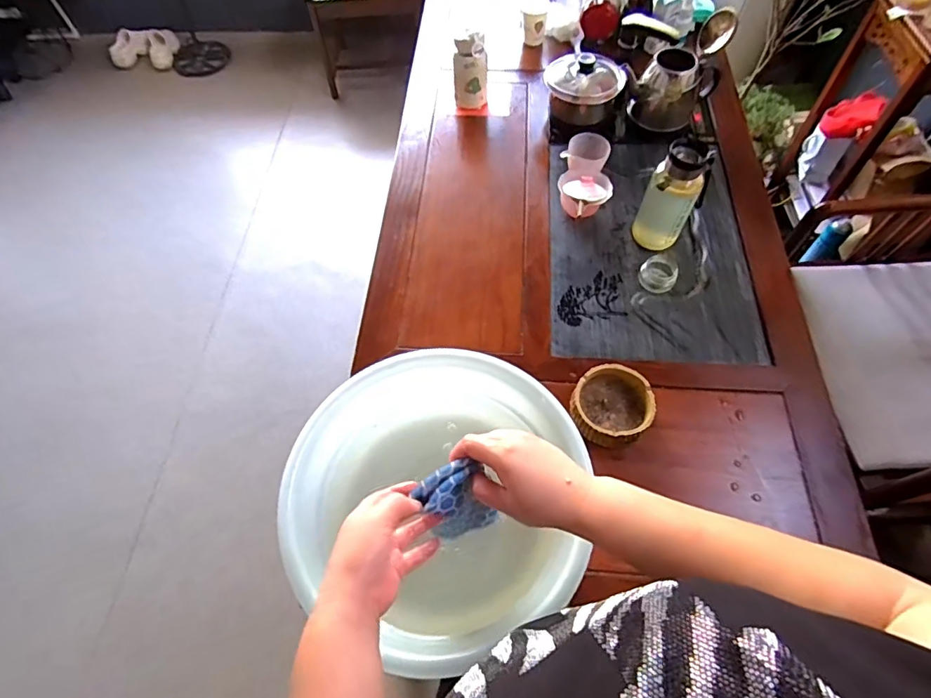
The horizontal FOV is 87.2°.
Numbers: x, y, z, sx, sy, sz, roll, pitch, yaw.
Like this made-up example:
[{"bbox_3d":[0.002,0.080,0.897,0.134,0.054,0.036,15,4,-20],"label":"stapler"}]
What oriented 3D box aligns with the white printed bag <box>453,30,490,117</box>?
[{"bbox_3d":[0.013,-0.612,1.085,0.075,0.156,0.048,-6,61,-1],"label":"white printed bag"}]

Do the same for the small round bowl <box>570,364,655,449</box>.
[{"bbox_3d":[0.226,0.090,0.762,0.115,0.056,0.125,-1,61,2],"label":"small round bowl"}]

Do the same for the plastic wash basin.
[{"bbox_3d":[-0.036,0.184,0.659,0.351,0.165,0.333,8,62,6],"label":"plastic wash basin"}]

